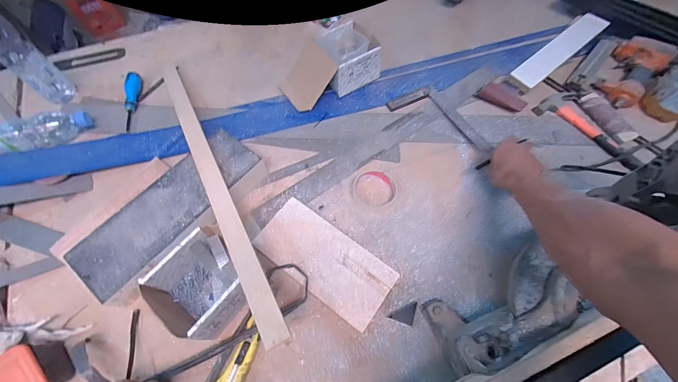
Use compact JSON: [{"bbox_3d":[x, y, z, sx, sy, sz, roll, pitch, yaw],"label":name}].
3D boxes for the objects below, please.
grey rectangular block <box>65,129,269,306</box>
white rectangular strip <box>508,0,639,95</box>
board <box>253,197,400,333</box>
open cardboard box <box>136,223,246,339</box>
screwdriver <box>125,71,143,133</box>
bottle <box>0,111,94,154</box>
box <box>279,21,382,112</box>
[{"bbox_3d":[-0.300,0.037,0.559,0.136,0.061,0.344,38,71,16],"label":"grey rectangular block"},{"bbox_3d":[0.677,-0.445,0.789,0.662,0.038,0.067,-37,70,-16],"label":"white rectangular strip"},{"bbox_3d":[-0.026,0.125,0.543,0.245,0.023,0.118,34,70,15],"label":"board"},{"bbox_3d":[-0.222,0.151,0.492,0.130,0.085,0.144,-42,72,-17],"label":"open cardboard box"},{"bbox_3d":[-0.484,-0.211,0.697,0.029,0.023,0.164,-10,66,-5],"label":"screwdriver"},{"bbox_3d":[-0.667,-0.123,0.640,0.238,0.061,0.069,-22,67,-10],"label":"bottle"},{"bbox_3d":[-0.027,-0.299,0.708,0.230,0.088,0.136,-26,68,-11],"label":"box"}]

